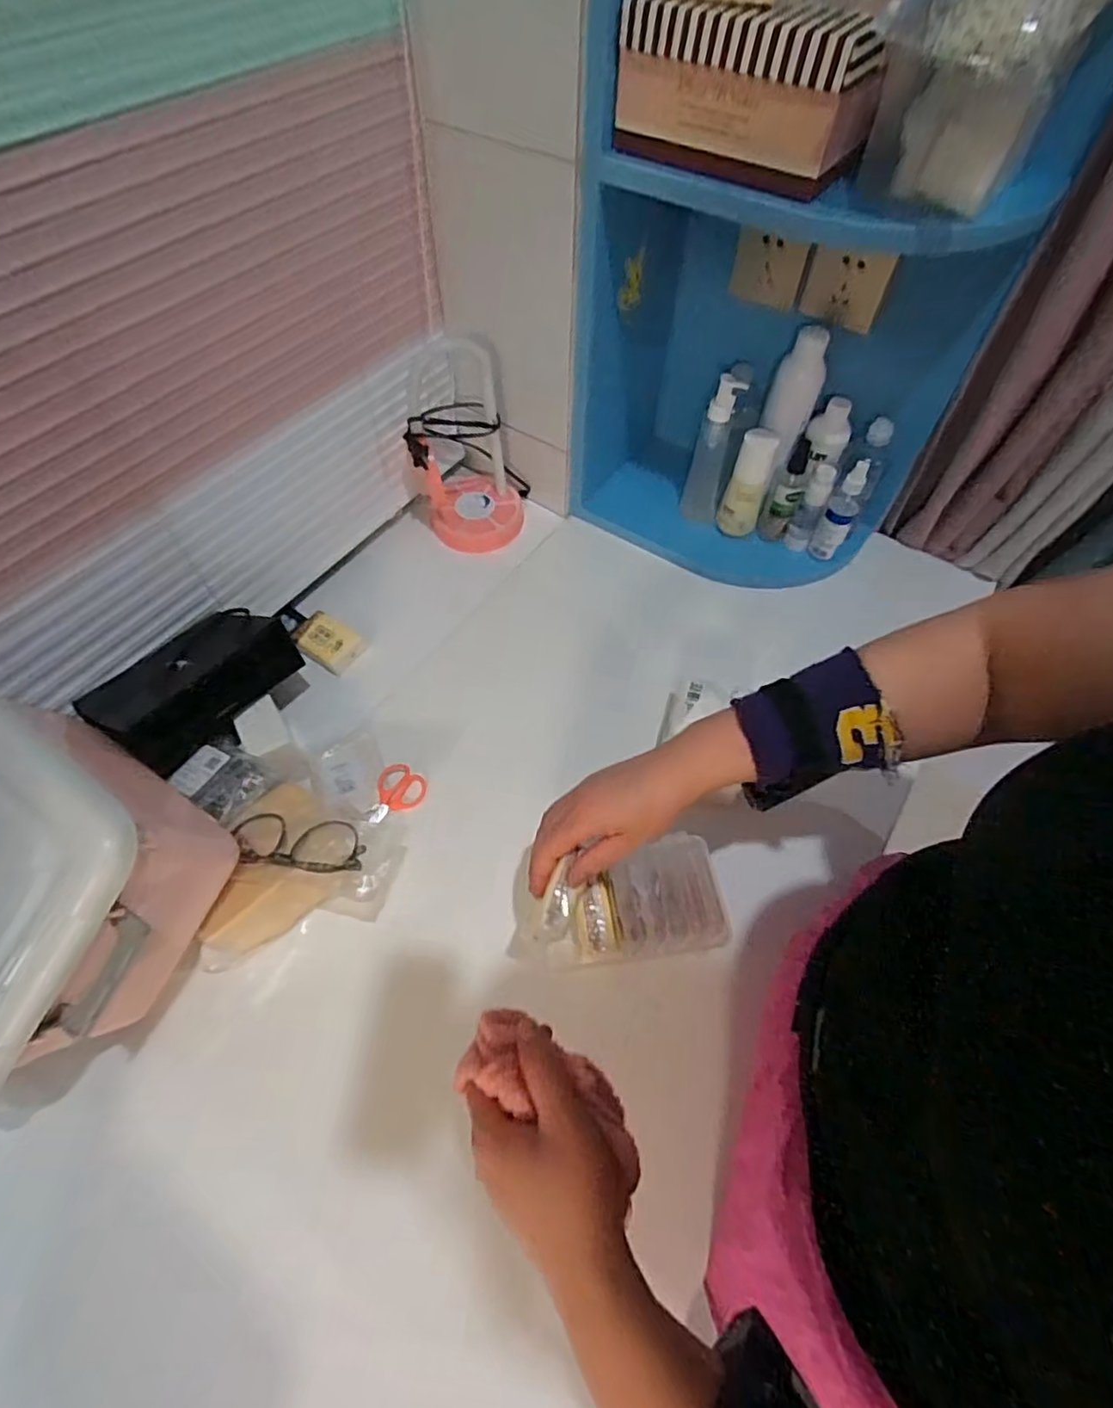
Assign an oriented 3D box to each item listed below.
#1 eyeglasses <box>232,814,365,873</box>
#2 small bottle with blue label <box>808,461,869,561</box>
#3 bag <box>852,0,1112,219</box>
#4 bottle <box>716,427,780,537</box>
[{"bbox_3d":[-0.231,0.123,0.561,0.126,0.029,0.049,7,58,4],"label":"eyeglasses"},{"bbox_3d":[0.358,-0.235,0.794,0.036,0.142,0.034,29,61,17],"label":"small bottle with blue label"},{"bbox_3d":[0.285,-0.432,0.434,0.102,0.138,0.124,39,65,21],"label":"bag"},{"bbox_3d":[0.254,-0.288,0.838,0.054,0.155,0.045,20,59,12],"label":"bottle"}]

